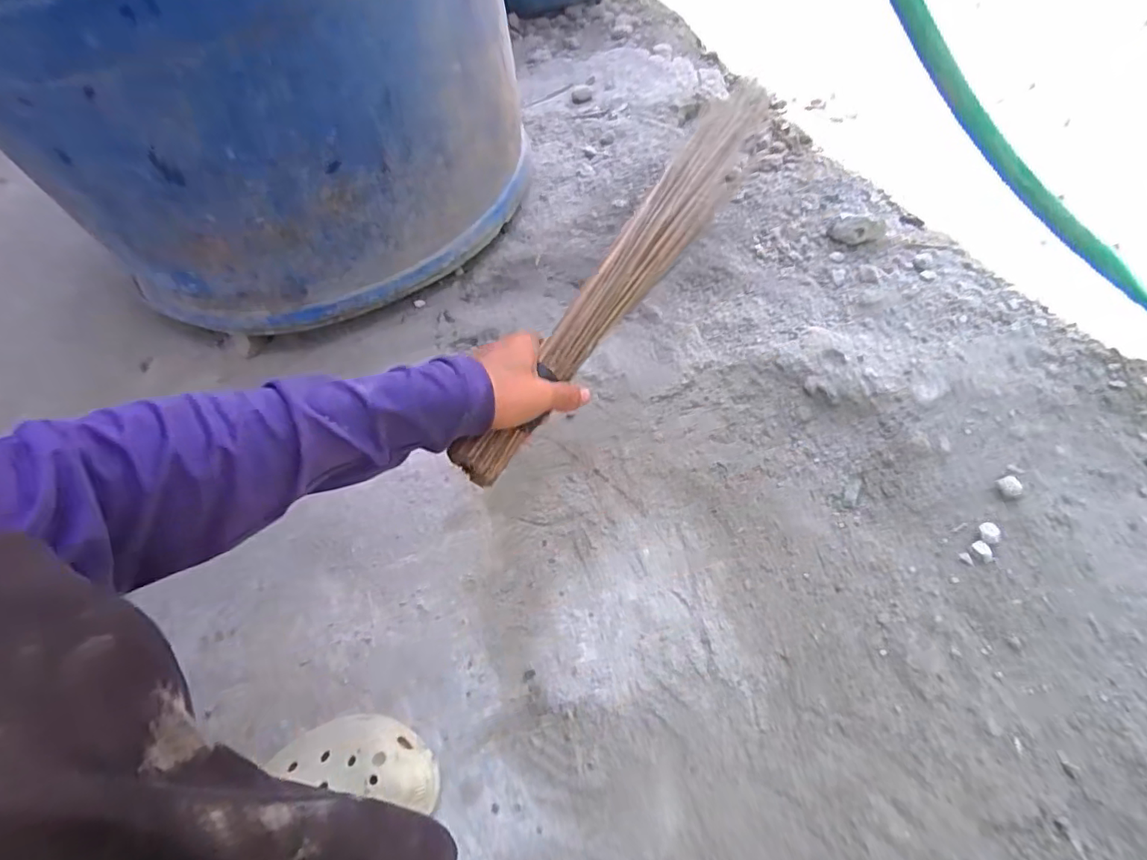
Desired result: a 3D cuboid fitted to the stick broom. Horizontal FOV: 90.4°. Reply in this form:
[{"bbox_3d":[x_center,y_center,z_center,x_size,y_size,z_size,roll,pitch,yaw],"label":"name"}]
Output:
[{"bbox_3d":[0.046,-0.137,0.473,0.051,0.039,0.428,29,74,23],"label":"stick broom"}]

